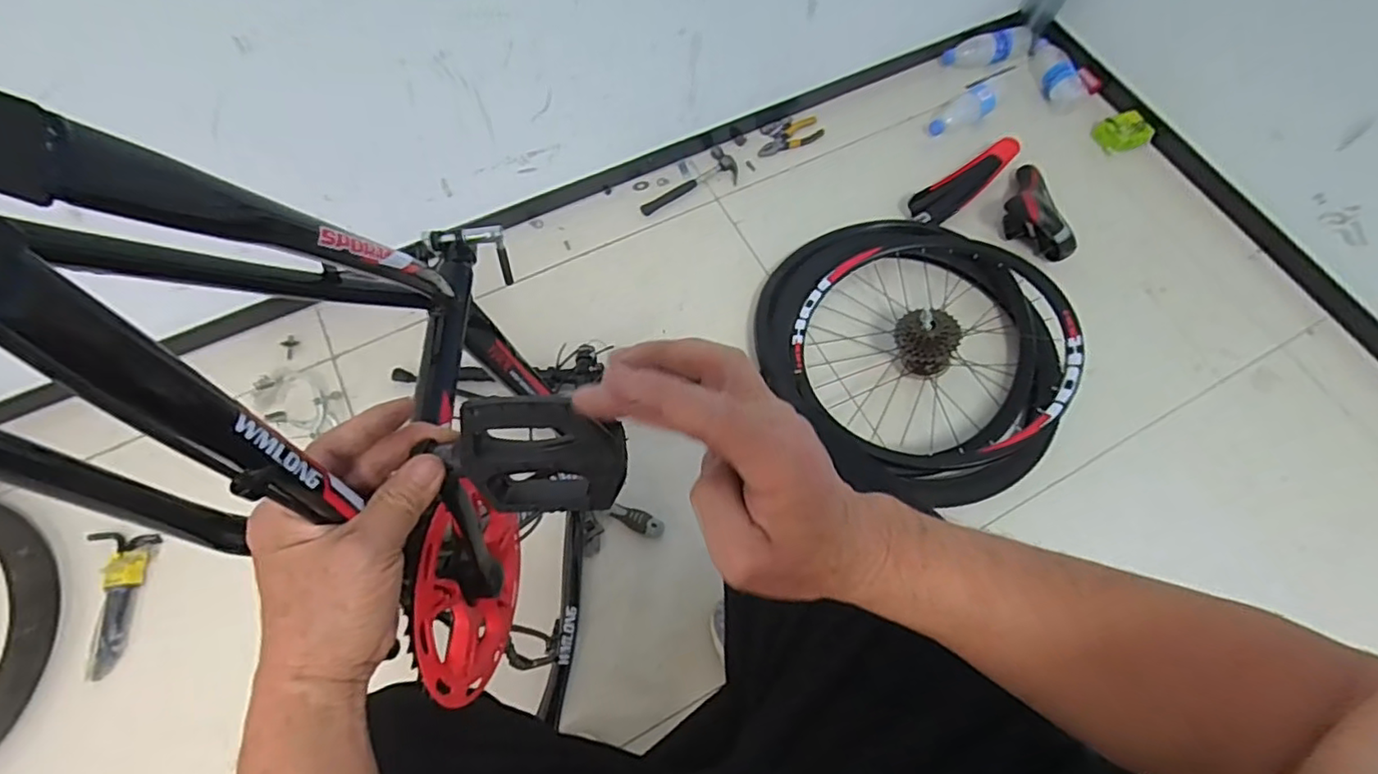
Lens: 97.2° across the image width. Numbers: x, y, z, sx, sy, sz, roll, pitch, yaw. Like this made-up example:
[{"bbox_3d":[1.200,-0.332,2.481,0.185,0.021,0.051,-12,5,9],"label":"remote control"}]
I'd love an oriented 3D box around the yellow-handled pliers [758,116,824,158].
[{"bbox_3d":[0.216,-0.540,1.312,0.154,0.016,0.049,-23,69,-12],"label":"yellow-handled pliers"}]

